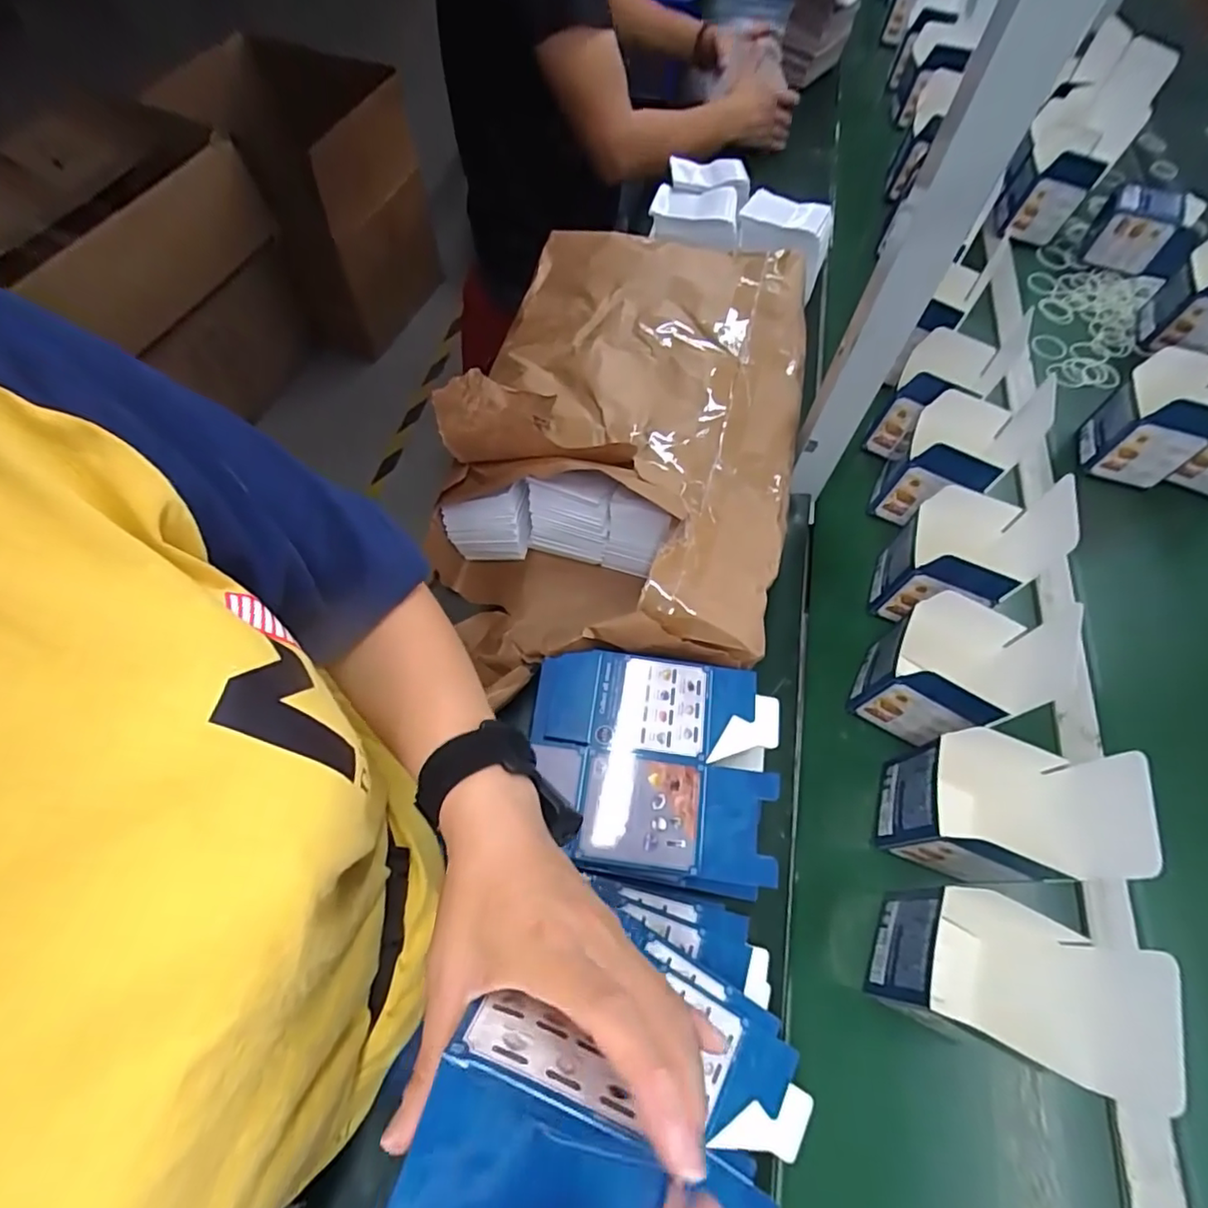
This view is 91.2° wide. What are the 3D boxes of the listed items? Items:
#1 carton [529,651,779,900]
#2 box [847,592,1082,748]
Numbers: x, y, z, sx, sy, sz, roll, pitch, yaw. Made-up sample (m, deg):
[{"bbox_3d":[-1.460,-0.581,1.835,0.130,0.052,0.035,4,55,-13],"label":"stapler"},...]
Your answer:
[{"bbox_3d":[0.037,0.123,0.463,0.190,0.011,0.167,7,67,4],"label":"carton"},{"bbox_3d":[0.293,0.064,0.535,0.089,0.125,0.086,28,57,16],"label":"box"}]

